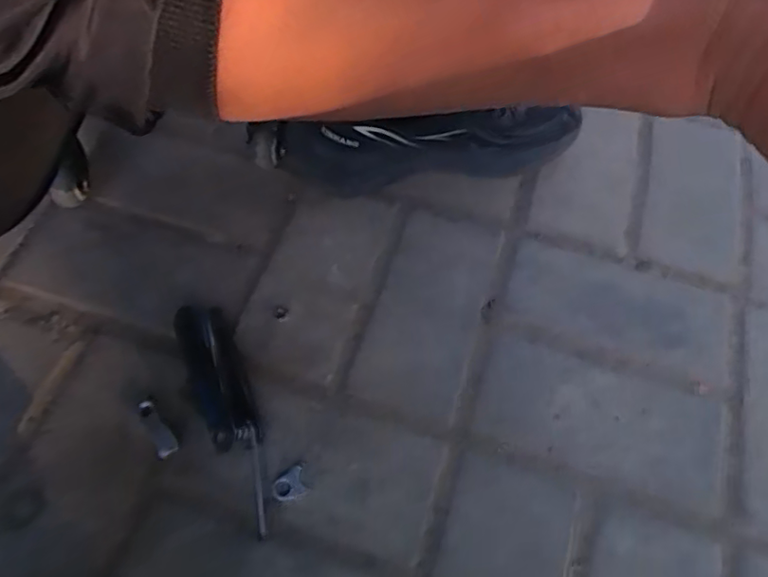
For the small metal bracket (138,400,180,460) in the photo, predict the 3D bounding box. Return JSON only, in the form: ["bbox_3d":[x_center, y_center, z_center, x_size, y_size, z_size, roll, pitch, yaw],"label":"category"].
[{"bbox_3d":[-0.168,0.102,0.449,0.016,0.005,0.048,-30,66,-18],"label":"small metal bracket"}]

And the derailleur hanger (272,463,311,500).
[{"bbox_3d":[-0.066,0.139,0.433,0.027,0.008,0.018,-27,65,-16],"label":"derailleur hanger"}]

